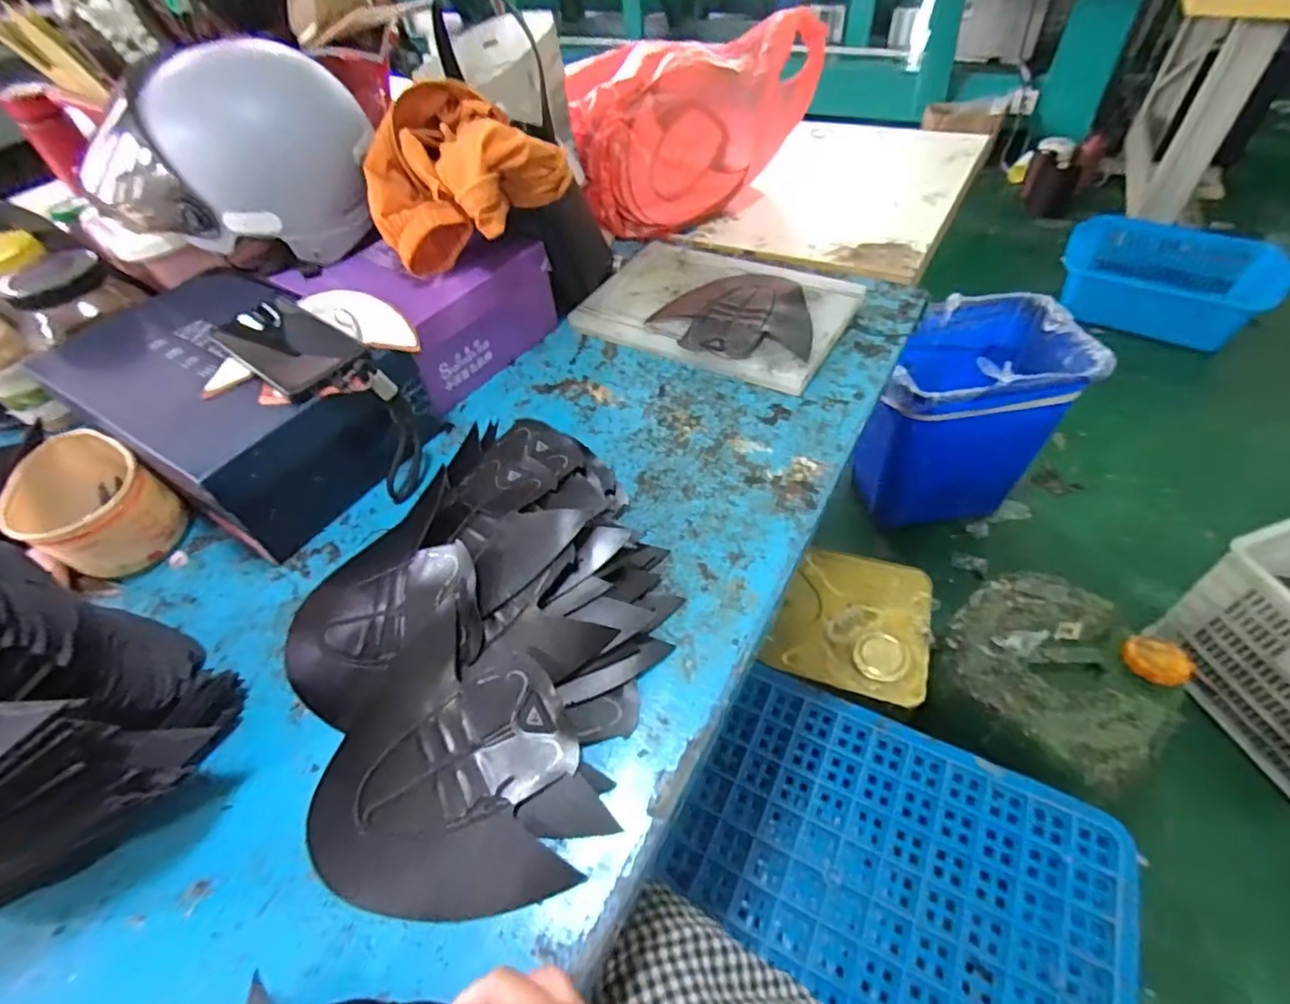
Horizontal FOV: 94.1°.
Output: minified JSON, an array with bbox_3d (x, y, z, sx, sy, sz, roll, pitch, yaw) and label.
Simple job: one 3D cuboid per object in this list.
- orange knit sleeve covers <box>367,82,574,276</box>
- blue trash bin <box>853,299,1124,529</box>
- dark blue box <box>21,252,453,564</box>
[{"bbox_3d":[-0.194,-0.325,0.616,0.159,0.119,0.172,33,60,29],"label":"orange knit sleeve covers"},{"bbox_3d":[0.664,-0.173,1.310,0.400,0.425,0.288,-11,50,-3],"label":"blue trash bin"},{"bbox_3d":[-0.414,-0.114,0.609,0.370,0.112,0.216,24,57,24],"label":"dark blue box"}]

